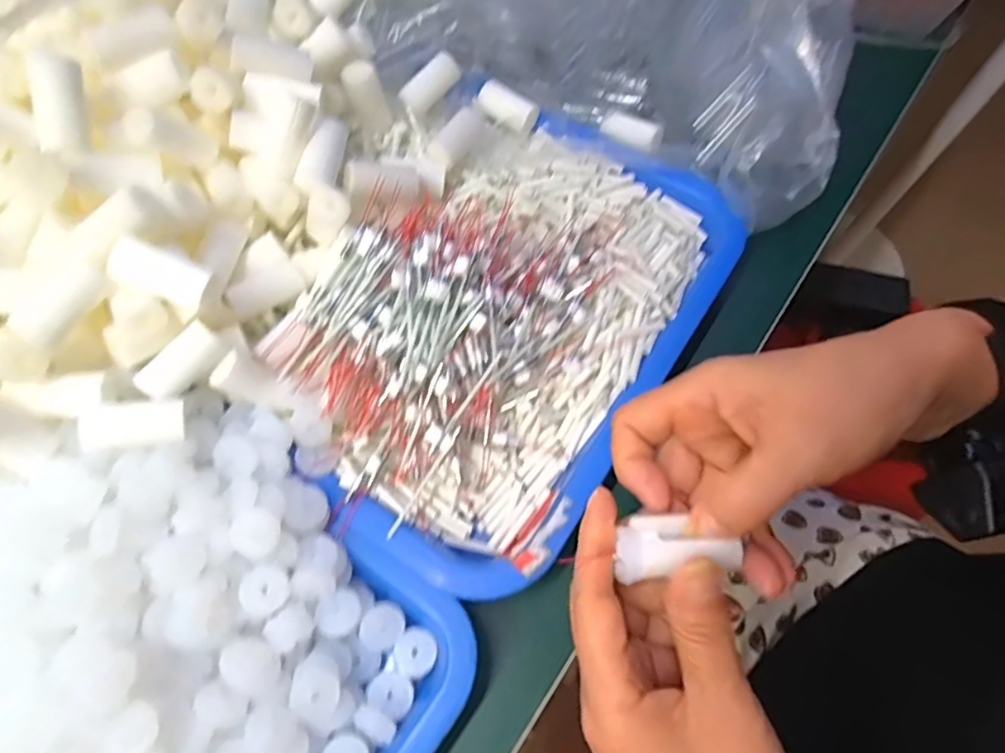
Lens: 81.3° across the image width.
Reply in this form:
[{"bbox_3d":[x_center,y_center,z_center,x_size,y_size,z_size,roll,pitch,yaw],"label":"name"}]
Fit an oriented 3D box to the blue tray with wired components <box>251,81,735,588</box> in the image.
[{"bbox_3d":[0.002,-0.044,0.337,0.196,0.067,0.293,31,69,14],"label":"blue tray with wired components"}]

